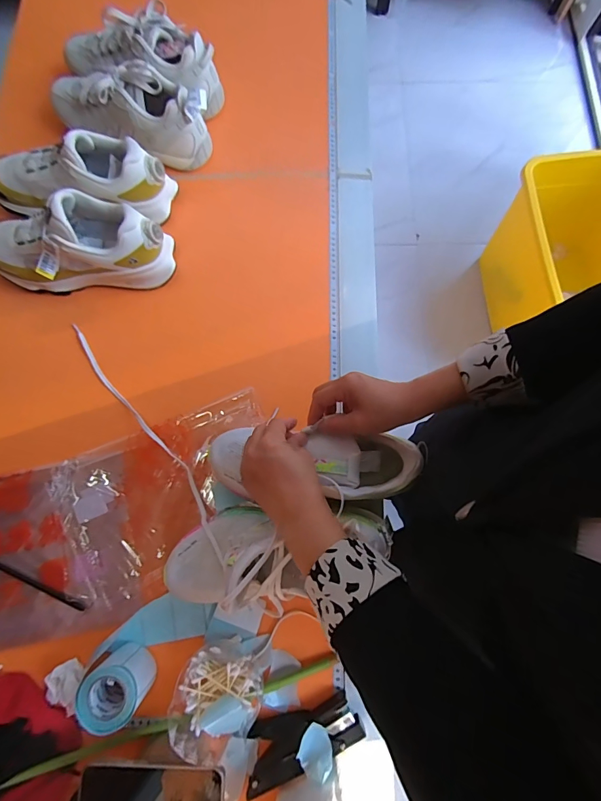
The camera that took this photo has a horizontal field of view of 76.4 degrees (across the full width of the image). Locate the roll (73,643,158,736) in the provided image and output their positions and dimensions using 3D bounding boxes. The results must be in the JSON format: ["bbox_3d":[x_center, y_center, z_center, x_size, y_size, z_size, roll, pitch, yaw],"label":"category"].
[{"bbox_3d":[-0.217,0.339,0.454,0.066,0.064,0.065,0,77,0],"label":"roll"}]

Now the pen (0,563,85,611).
[{"bbox_3d":[-0.349,0.242,0.503,0.147,0.010,0.009,22,78,4],"label":"pen"}]

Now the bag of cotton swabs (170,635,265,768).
[{"bbox_3d":[-0.098,0.348,0.449,0.099,0.060,0.105,40,80,8],"label":"bag of cotton swabs"}]

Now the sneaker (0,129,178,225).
[{"bbox_3d":[-0.340,-0.331,0.567,0.273,0.094,0.093,-5,77,-1],"label":"sneaker"}]

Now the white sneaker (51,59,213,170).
[{"bbox_3d":[-0.273,-0.454,0.597,0.263,0.107,0.089,20,78,4],"label":"white sneaker"}]

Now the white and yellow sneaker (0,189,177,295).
[{"bbox_3d":[-0.333,-0.225,0.547,0.275,0.110,0.093,-5,77,-1],"label":"white and yellow sneaker"}]

